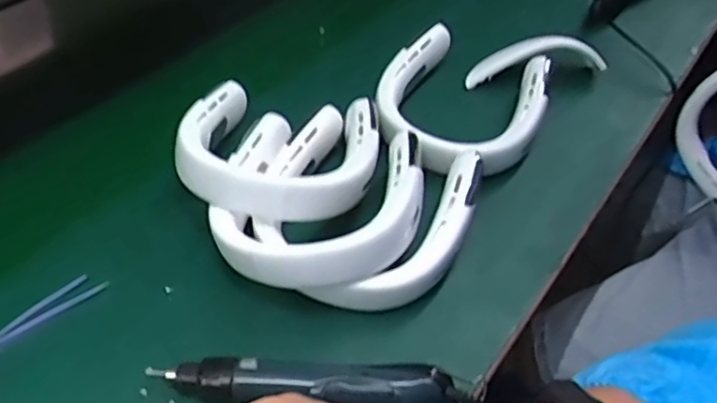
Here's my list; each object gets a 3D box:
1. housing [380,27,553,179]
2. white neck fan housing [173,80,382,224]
[{"bbox_3d":[0.116,-0.114,0.730,0.186,0.051,0.224,18,48,11],"label":"housing"},{"bbox_3d":[-0.073,-0.053,0.628,0.181,0.063,0.175,9,46,3],"label":"white neck fan housing"}]

